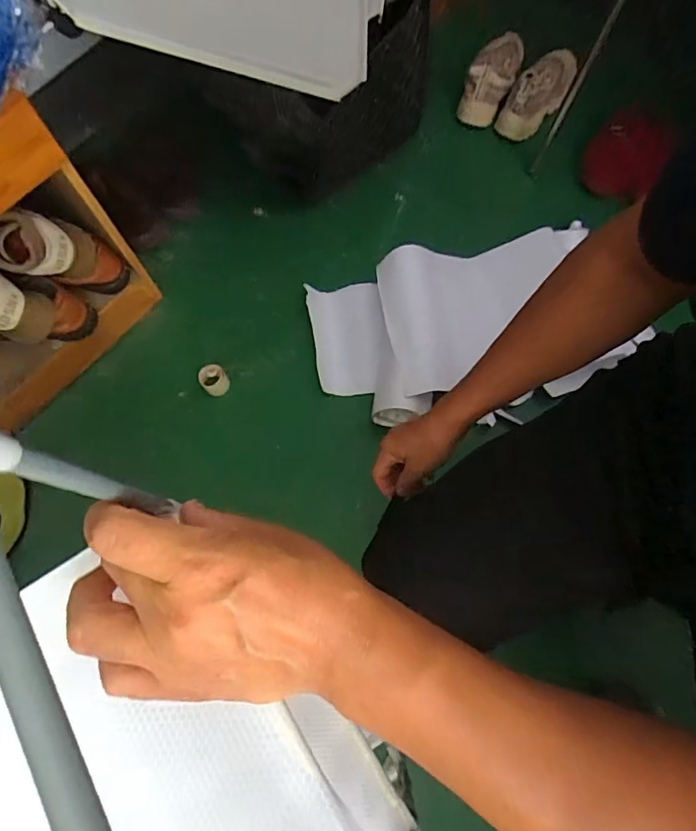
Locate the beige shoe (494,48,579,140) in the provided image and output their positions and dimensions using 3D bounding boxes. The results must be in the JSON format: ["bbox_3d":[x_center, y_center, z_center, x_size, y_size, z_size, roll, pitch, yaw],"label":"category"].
[{"bbox_3d":[0.433,-0.713,1.089,0.097,0.086,0.228,35,76,13],"label":"beige shoe"}]

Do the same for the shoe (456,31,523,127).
[{"bbox_3d":[0.331,-0.777,1.106,0.102,0.070,0.267,17,72,8],"label":"shoe"}]

